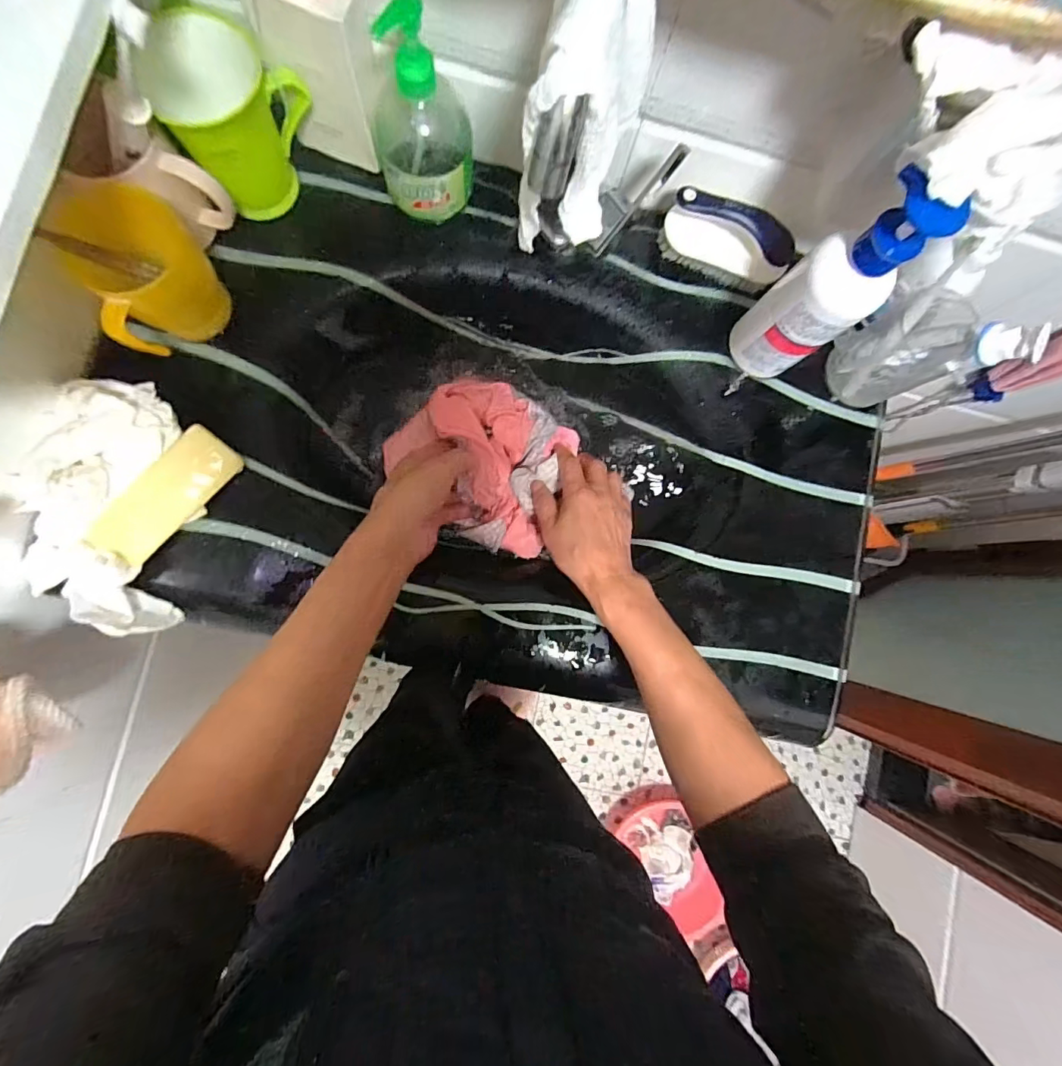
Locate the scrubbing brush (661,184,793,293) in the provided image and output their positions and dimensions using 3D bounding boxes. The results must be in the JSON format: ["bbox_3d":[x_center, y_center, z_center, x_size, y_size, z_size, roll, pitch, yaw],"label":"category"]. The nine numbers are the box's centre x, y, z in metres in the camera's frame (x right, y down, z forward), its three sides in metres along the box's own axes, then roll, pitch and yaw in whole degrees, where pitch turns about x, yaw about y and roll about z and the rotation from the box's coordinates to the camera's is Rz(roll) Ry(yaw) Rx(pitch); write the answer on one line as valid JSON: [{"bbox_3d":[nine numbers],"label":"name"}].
[{"bbox_3d":[0.199,-0.295,0.500,0.128,0.065,0.047,25,84,-3],"label":"scrubbing brush"}]

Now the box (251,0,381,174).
[{"bbox_3d":[-0.177,-0.392,0.430,0.086,0.146,0.040,13,84,-4],"label":"box"}]

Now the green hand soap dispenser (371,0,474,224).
[{"bbox_3d":[-0.094,-0.350,0.419,0.083,0.148,0.067,-2,86,-5],"label":"green hand soap dispenser"}]

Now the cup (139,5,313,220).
[{"bbox_3d":[-0.262,-0.364,0.437,0.080,0.110,0.112,42,83,-1],"label":"cup"}]

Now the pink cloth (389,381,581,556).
[{"bbox_3d":[-0.043,-0.079,0.512,0.182,0.046,0.151,34,83,-2],"label":"pink cloth"}]

